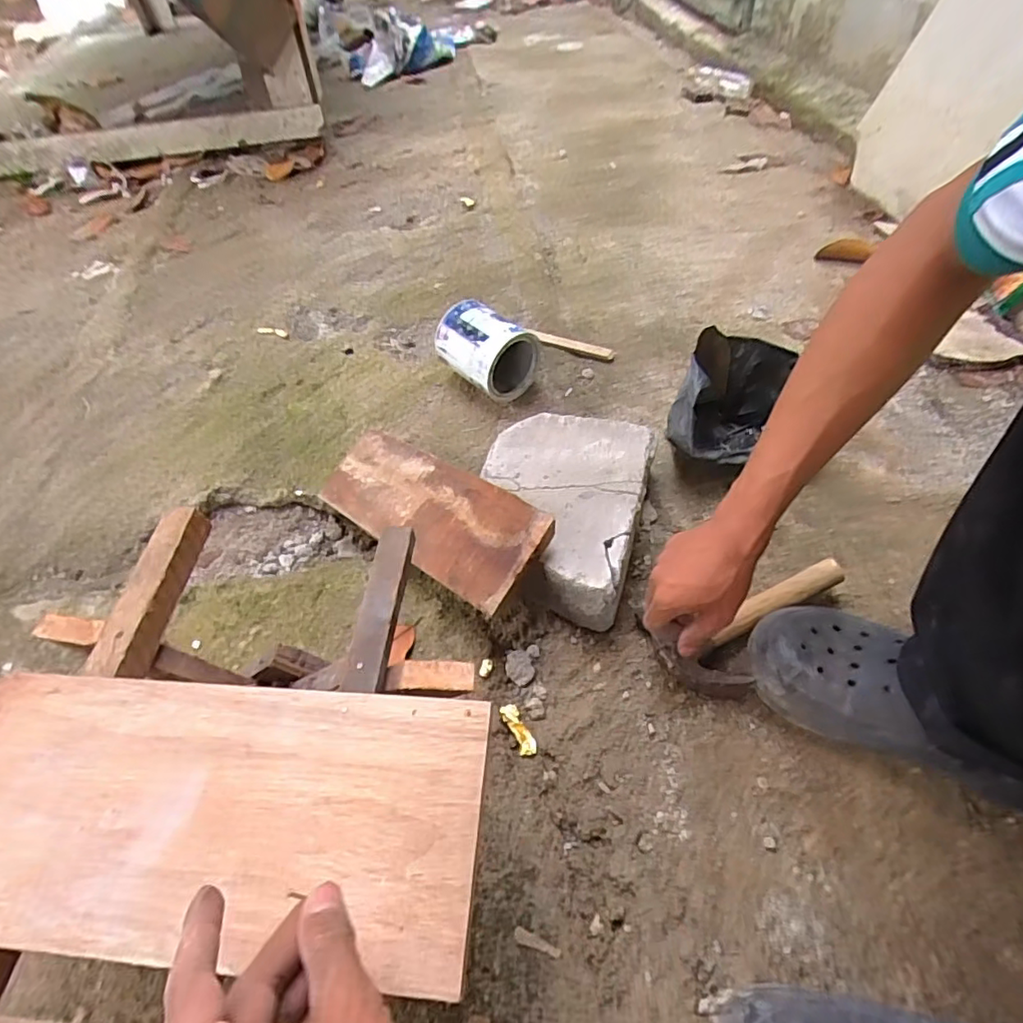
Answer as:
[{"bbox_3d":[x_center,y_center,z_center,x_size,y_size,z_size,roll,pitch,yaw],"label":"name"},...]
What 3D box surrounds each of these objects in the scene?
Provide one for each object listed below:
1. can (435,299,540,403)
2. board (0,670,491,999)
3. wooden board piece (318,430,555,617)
[{"bbox_3d":[-0.040,-0.247,0.890,0.108,0.114,0.135,-36,57,-22],"label":"can"},{"bbox_3d":[-0.190,0.177,0.348,0.339,0.007,0.146,2,51,6],"label":"board"},{"bbox_3d":[-0.105,-0.008,0.682,0.346,0.013,0.120,27,76,38],"label":"wooden board piece"}]

